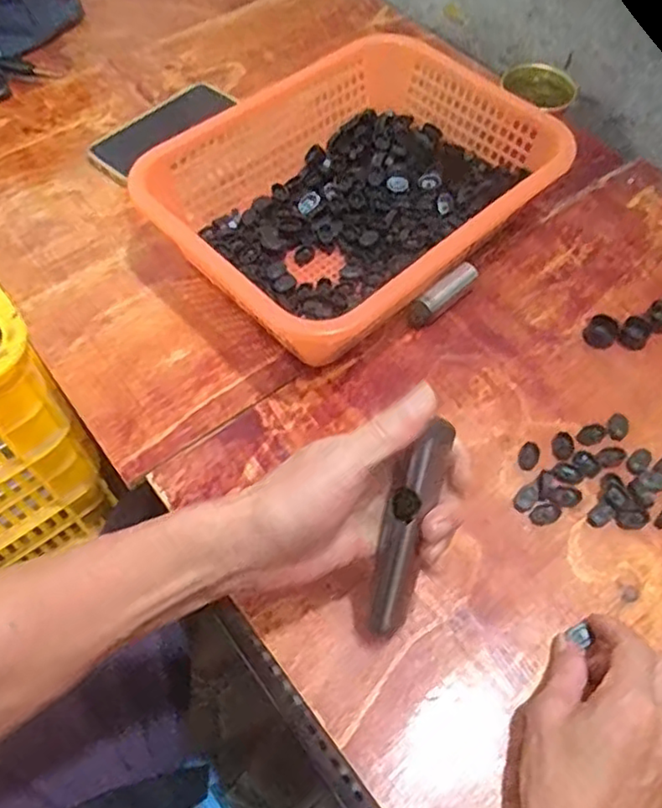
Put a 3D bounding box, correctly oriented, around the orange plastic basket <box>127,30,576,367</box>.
[{"bbox_3d":[0.027,-0.191,0.588,0.334,0.090,0.254,-39,67,-21],"label":"orange plastic basket"}]

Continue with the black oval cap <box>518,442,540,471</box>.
[{"bbox_3d":[0.156,0.041,0.504,0.015,0.004,0.027,28,63,15],"label":"black oval cap"}]

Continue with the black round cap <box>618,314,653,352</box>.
[{"bbox_3d":[0.265,-0.061,0.558,0.023,0.010,0.030,36,65,18],"label":"black round cap"}]

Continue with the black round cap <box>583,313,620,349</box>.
[{"bbox_3d":[0.236,-0.063,0.555,0.026,0.009,0.031,33,64,17],"label":"black round cap"}]

